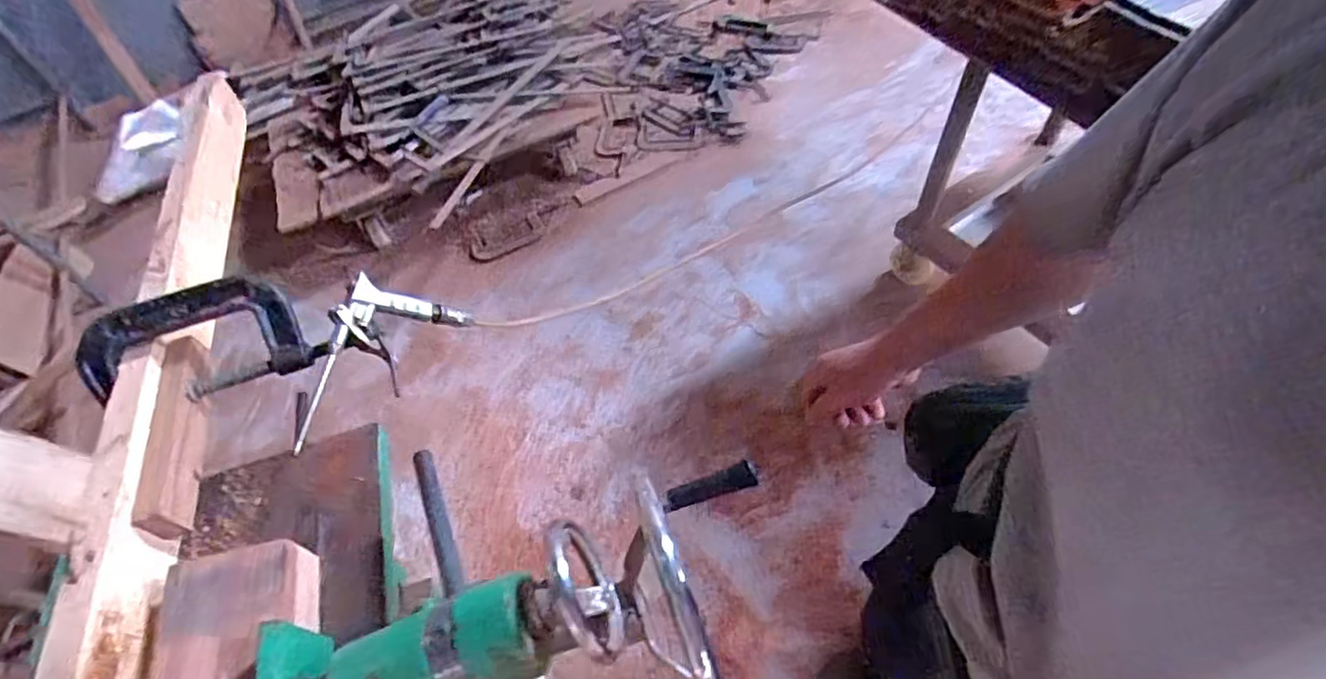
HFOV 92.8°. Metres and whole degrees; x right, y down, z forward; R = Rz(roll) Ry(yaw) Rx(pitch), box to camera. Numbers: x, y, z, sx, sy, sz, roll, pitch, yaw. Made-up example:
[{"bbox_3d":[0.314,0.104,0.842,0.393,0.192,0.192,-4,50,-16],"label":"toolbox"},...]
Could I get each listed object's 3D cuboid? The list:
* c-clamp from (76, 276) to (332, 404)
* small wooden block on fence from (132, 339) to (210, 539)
[{"bbox_3d":[-0.450,0.003,0.619,0.216,0.034,0.101,-17,94,-8],"label":"c-clamp"},{"bbox_3d":[-0.450,0.082,0.588,0.023,0.056,0.201,-16,53,-5],"label":"small wooden block on fence"}]

